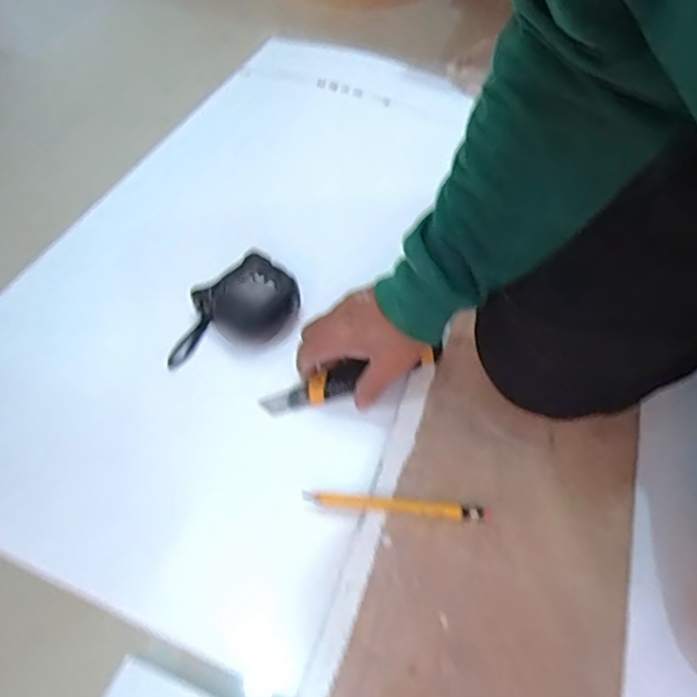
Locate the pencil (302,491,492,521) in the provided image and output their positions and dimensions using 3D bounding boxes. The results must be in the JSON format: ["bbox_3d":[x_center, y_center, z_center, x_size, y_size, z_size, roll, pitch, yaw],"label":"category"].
[{"bbox_3d":[0.038,0.124,0.460,0.145,0.008,0.014,6,54,1],"label":"pencil"}]

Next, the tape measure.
[{"bbox_3d":[-0.113,-0.032,0.555,0.129,0.044,0.079,-37,64,-26],"label":"tape measure"}]

